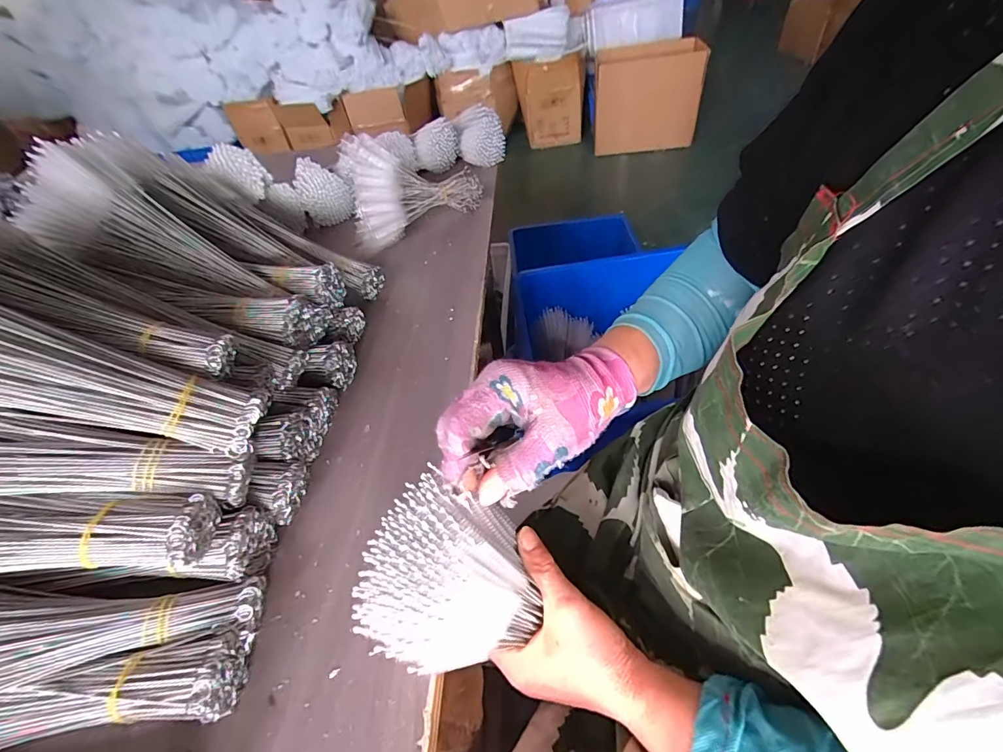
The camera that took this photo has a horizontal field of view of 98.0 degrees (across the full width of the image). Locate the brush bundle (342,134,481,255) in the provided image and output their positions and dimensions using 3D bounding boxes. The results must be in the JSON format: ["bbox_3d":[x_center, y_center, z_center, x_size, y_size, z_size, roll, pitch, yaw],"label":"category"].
[{"bbox_3d":[-0.138,-0.298,0.675,0.213,0.147,0.076,-30,49,-20],"label":"brush bundle"}]

